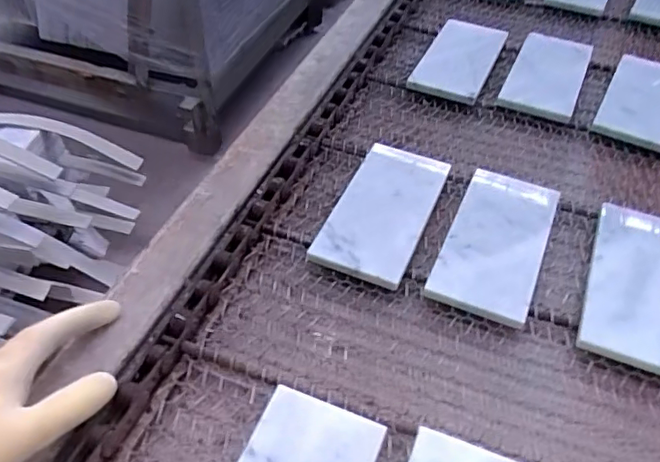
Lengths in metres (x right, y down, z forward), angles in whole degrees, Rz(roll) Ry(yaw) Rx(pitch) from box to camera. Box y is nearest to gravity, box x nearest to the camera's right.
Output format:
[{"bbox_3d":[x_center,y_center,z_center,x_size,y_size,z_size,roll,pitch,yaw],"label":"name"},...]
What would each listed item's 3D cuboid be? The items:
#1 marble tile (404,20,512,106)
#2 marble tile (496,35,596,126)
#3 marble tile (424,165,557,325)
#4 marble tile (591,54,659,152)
[{"bbox_3d":[0.155,-0.208,0.705,0.078,0.013,0.161,19,49,15],"label":"marble tile"},{"bbox_3d":[0.255,-0.186,0.689,0.079,0.011,0.163,20,50,16],"label":"marble tile"},{"bbox_3d":[0.142,0.004,0.502,0.076,0.010,0.165,15,46,19],"label":"marble tile"},{"bbox_3d":[0.353,-0.149,0.661,0.080,0.014,0.178,24,51,19],"label":"marble tile"}]

